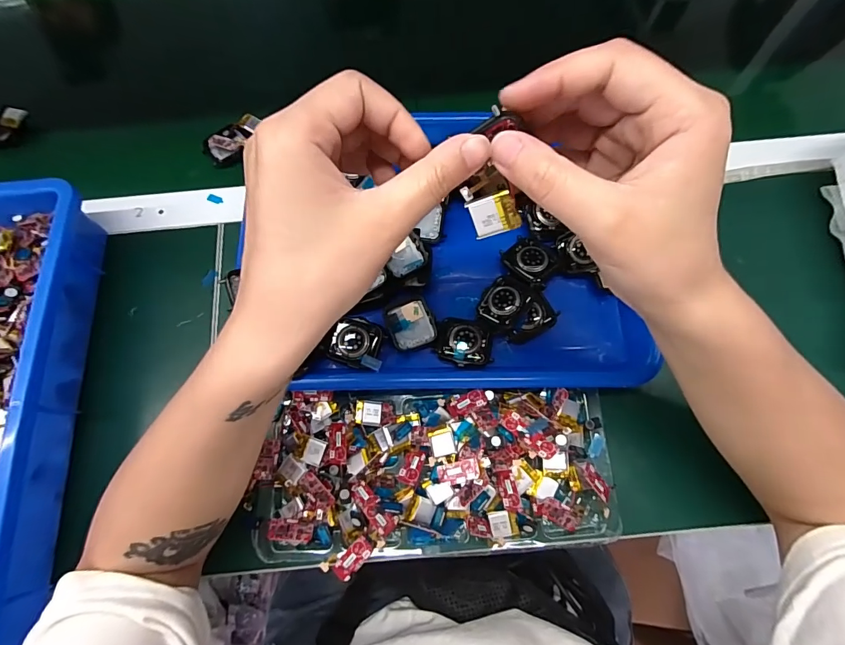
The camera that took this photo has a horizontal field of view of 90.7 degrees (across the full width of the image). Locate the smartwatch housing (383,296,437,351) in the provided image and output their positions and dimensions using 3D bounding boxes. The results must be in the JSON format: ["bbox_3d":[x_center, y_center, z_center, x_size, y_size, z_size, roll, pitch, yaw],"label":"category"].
[{"bbox_3d":[-0.010,0.000,0.337,0.036,0.007,0.041,-22,72,-6],"label":"smartwatch housing"}]

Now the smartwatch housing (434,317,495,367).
[{"bbox_3d":[0.033,0.017,0.330,0.044,0.011,0.034,12,72,5],"label":"smartwatch housing"}]

